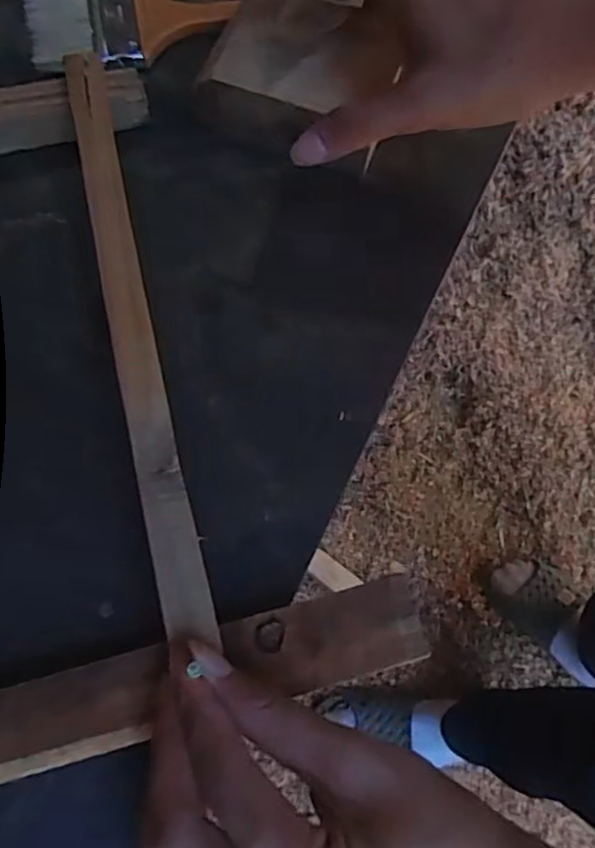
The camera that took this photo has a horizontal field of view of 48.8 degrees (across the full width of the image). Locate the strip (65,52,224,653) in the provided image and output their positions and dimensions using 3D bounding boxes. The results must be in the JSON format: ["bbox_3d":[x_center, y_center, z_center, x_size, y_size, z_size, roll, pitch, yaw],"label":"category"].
[{"bbox_3d":[-0.082,-0.061,0.313,0.022,0.014,0.319,-13,69,-6],"label":"strip"}]

